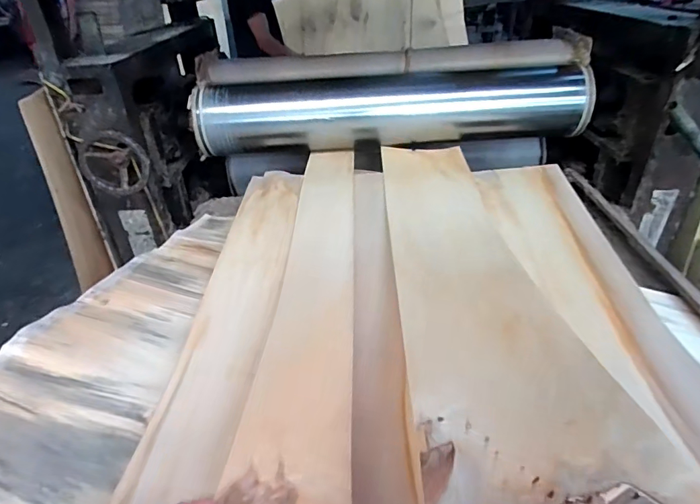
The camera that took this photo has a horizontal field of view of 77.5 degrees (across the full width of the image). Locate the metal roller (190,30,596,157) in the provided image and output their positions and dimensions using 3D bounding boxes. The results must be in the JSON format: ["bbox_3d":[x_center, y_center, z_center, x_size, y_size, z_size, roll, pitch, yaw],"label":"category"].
[{"bbox_3d":[0.113,-0.445,1.310,1.102,0.279,0.258,-1,31,1],"label":"metal roller"}]

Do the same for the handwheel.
[{"bbox_3d":[-0.587,-0.219,1.093,0.162,0.170,0.036,13,29,-2],"label":"handwheel"}]

